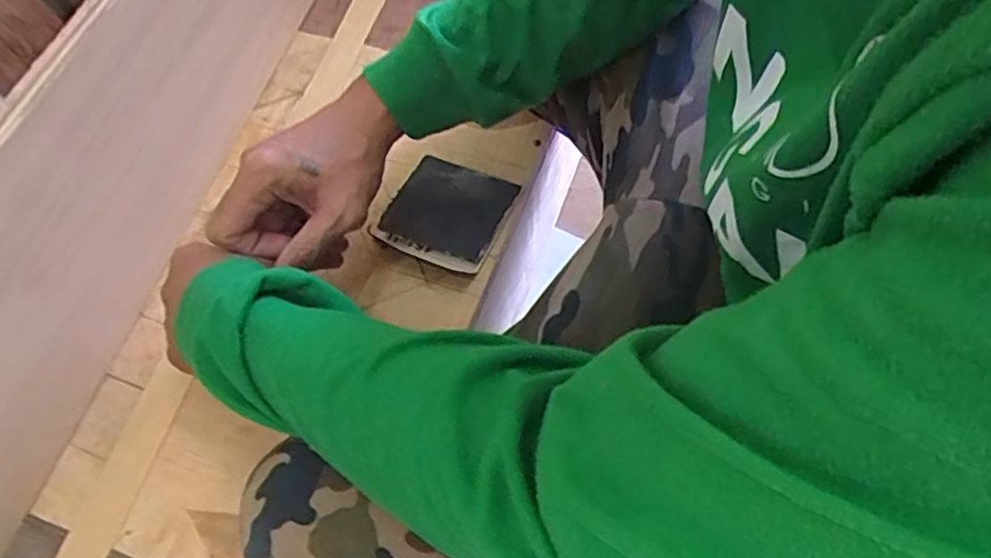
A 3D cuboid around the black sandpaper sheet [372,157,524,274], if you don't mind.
[{"bbox_3d":[-0.040,-0.057,0.586,0.096,0.009,0.097,22,61,14],"label":"black sandpaper sheet"}]

